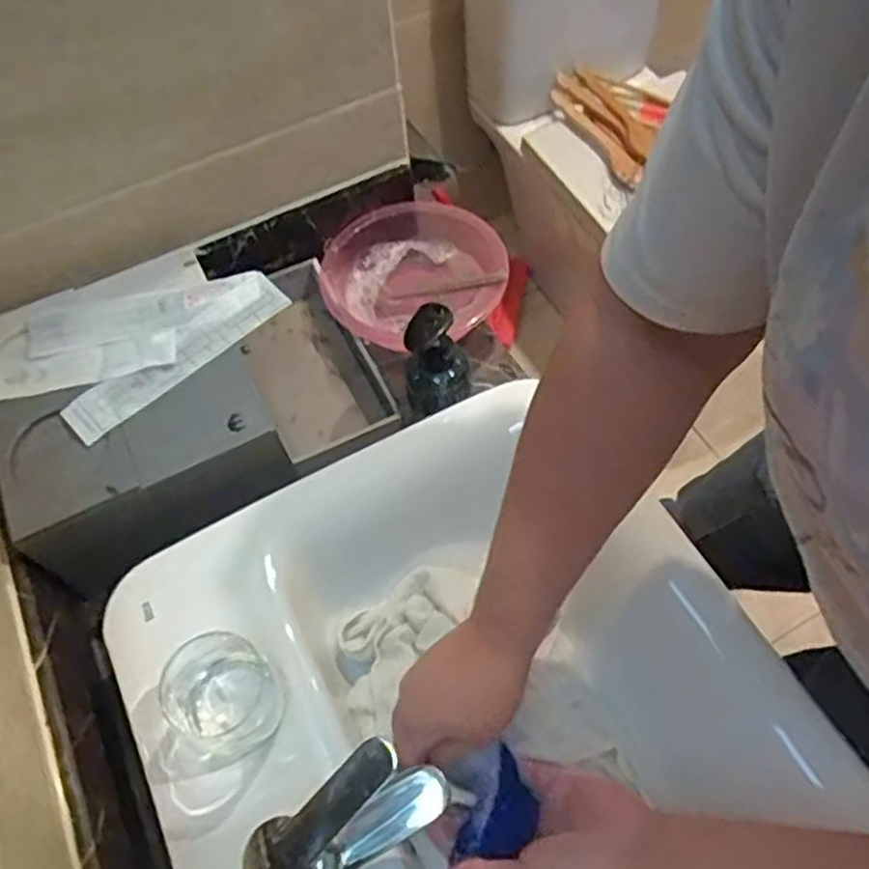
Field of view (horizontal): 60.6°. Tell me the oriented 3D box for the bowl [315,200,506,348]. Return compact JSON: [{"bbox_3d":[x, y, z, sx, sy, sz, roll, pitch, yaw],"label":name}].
[{"bbox_3d":[-0.025,-0.184,0.823,0.191,0.061,0.191,-2,59,3],"label":"bowl"}]

